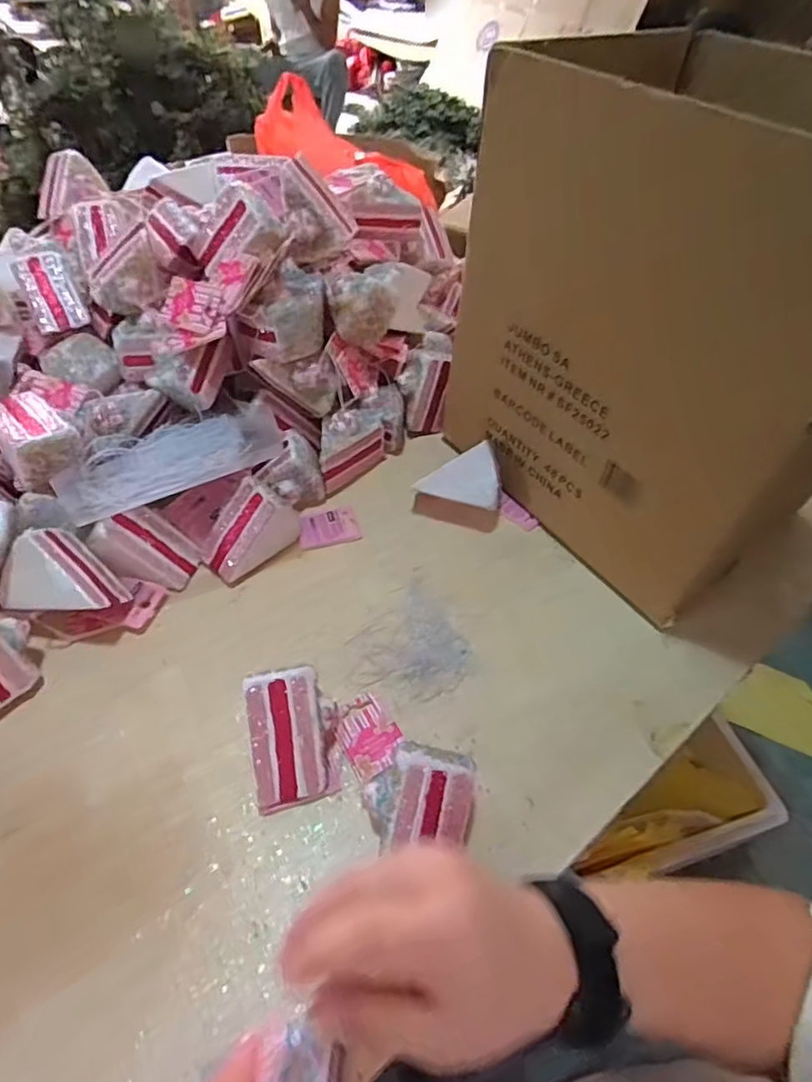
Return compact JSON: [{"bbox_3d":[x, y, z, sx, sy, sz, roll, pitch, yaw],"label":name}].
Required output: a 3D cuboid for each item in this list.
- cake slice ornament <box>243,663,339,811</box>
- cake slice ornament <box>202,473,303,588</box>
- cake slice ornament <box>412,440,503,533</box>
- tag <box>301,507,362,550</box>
[{"bbox_3d":[-0.080,0.137,0.402,0.057,0.068,0.070,-4,50,-9],"label":"cake slice ornament"},{"bbox_3d":[-0.142,-0.005,0.526,0.062,0.062,0.081,37,56,24],"label":"cake slice ornament"},{"bbox_3d":[0.057,-0.059,0.585,0.092,0.071,0.049,9,49,2],"label":"cake slice ornament"},{"bbox_3d":[-0.078,-0.014,0.575,0.060,0.008,0.047,-13,52,-15],"label":"tag"}]

